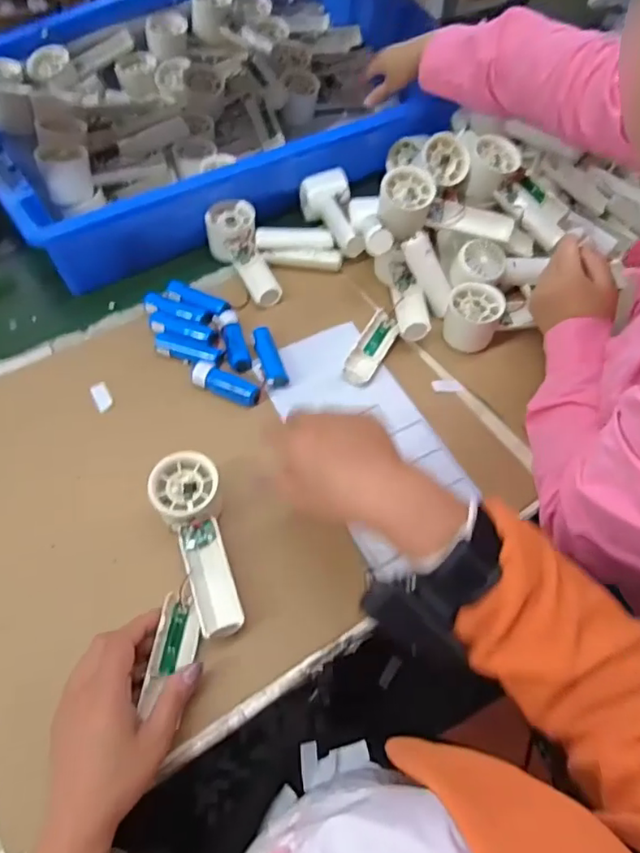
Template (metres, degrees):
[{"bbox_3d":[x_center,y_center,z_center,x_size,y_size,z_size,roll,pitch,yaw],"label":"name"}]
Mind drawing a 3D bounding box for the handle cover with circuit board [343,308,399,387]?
[{"bbox_3d":[0.057,-0.087,0.603,0.032,0.016,0.101,22,59,13],"label":"handle cover with circuit board"}]

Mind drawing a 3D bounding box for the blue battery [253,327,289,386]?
[{"bbox_3d":[-0.053,-0.075,0.594,0.023,0.014,0.072,-15,58,-10],"label":"blue battery"}]

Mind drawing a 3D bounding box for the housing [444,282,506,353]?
[{"bbox_3d":[0.167,-0.120,0.610,0.056,0.052,0.053,0,57,-1],"label":"housing"}]

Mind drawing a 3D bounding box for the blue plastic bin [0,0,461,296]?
[{"bbox_3d":[-0.147,-0.458,0.767,0.632,0.139,0.398,-30,62,-19],"label":"blue plastic bin"}]

